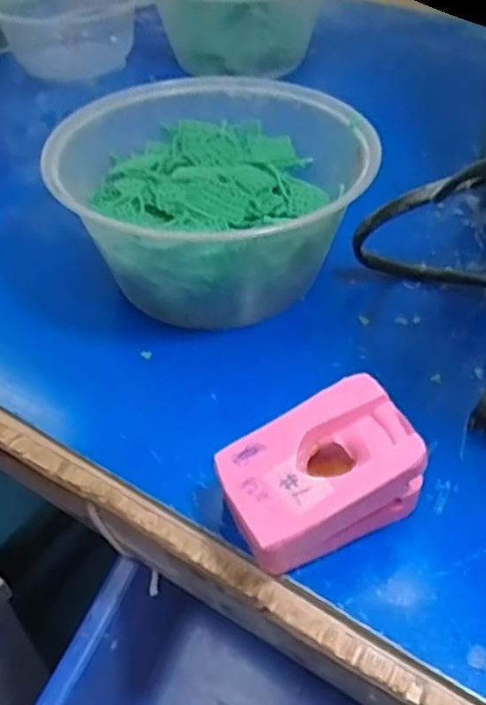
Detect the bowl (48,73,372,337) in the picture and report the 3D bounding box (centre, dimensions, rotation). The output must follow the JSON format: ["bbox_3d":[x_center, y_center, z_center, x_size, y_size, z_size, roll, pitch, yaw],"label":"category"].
[{"bbox_3d":[-0.017,-0.088,0.370,0.146,0.072,0.151,-1,44,1],"label":"bowl"}]

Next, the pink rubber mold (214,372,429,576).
[{"bbox_3d":[0.028,0.049,0.258,0.070,0.046,0.047,-16,46,-15],"label":"pink rubber mold"}]

